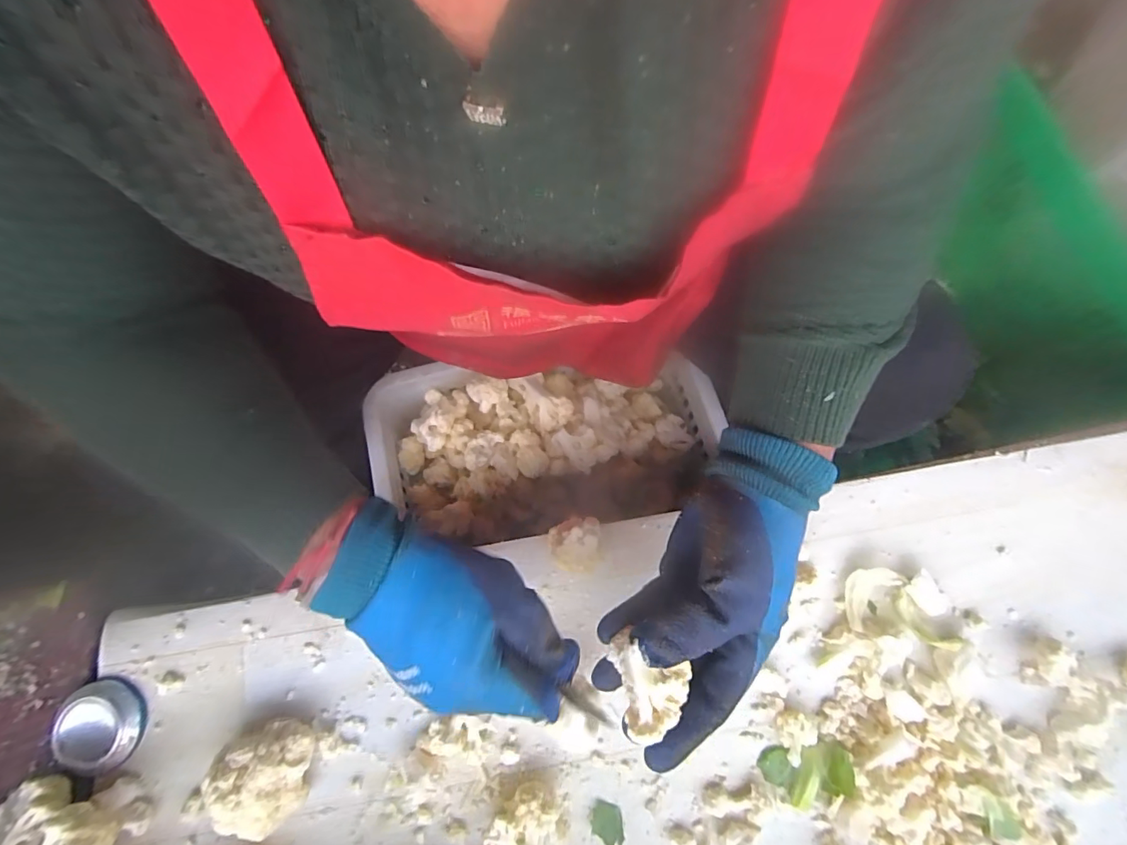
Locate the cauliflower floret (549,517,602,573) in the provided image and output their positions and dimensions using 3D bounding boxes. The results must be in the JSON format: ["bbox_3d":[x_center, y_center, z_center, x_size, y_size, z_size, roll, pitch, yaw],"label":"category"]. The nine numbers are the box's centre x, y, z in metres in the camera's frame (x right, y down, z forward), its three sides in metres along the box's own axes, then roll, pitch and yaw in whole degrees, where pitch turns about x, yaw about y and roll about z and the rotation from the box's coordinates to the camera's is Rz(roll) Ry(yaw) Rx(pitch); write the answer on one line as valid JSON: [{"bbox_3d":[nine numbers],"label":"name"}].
[{"bbox_3d":[0.008,0.098,0.397,0.039,0.047,0.041,0,76,0],"label":"cauliflower floret"}]

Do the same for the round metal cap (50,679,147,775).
[{"bbox_3d":[-0.348,0.230,0.373,0.060,0.014,0.063,0,74,-1],"label":"round metal cap"}]

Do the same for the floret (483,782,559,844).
[{"bbox_3d":[-0.029,0.283,0.353,0.036,0.030,0.051,32,76,8],"label":"floret"}]

